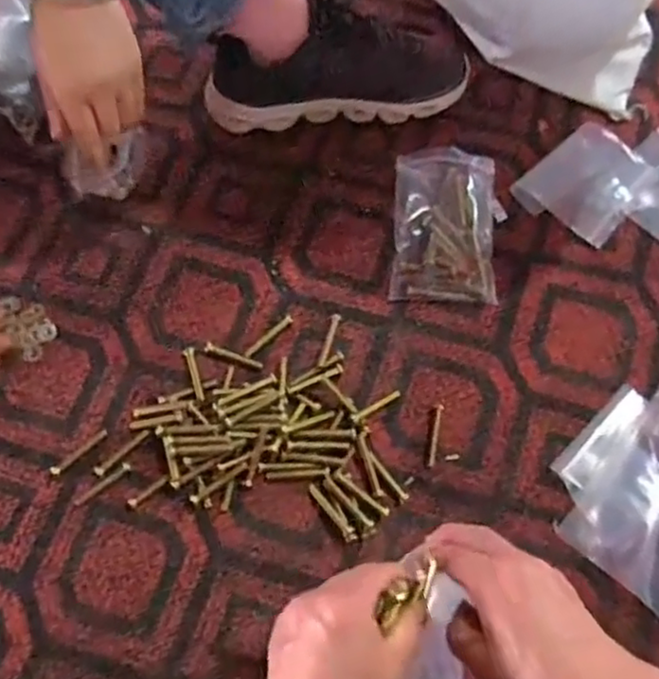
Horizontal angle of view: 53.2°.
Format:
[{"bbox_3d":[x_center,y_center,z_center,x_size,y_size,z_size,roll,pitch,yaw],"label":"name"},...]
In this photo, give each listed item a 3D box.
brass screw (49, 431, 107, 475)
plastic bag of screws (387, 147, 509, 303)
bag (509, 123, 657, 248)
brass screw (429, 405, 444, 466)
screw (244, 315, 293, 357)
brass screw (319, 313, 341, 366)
[{"bbox_3d":[-0.213,0.096,0.560,0.053,0.004,0.008,-40,75,-13],"label":"brass screw"},{"bbox_3d":[0.111,-0.110,0.623,0.097,0.022,0.148,3,71,1],"label":"plastic bag of screws"},{"bbox_3d":[0.248,-0.157,0.635,0.096,0.018,0.108,37,75,12],"label":"bag"},{"bbox_3d":[0.092,0.082,0.567,0.006,0.004,0.053,10,71,4],"label":"brass screw"},{"bbox_3d":[-0.054,-0.003,0.586,0.009,0.005,0.053,43,76,14],"label":"screw"},{"bbox_3d":[0.000,0.000,0.589,0.008,0.005,0.053,13,71,5],"label":"brass screw"}]

